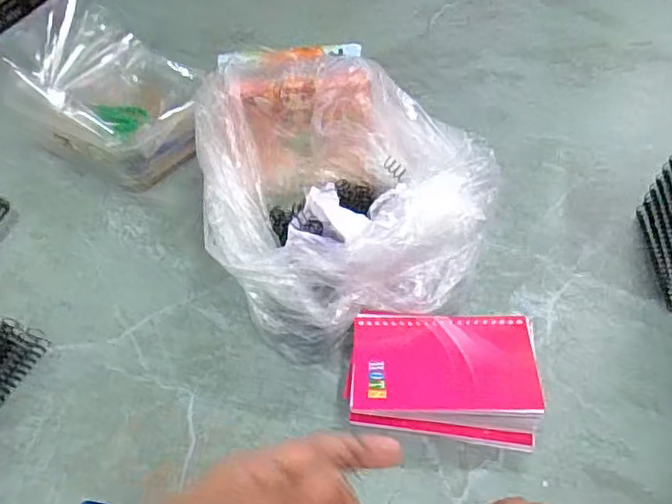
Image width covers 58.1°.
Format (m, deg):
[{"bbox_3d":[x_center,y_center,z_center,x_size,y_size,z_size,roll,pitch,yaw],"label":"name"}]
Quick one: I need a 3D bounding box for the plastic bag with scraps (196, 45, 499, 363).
[{"bbox_3d":[-0.001,-0.063,0.544,0.232,0.123,0.296,-15,45,-10],"label":"plastic bag with scraps"}]

